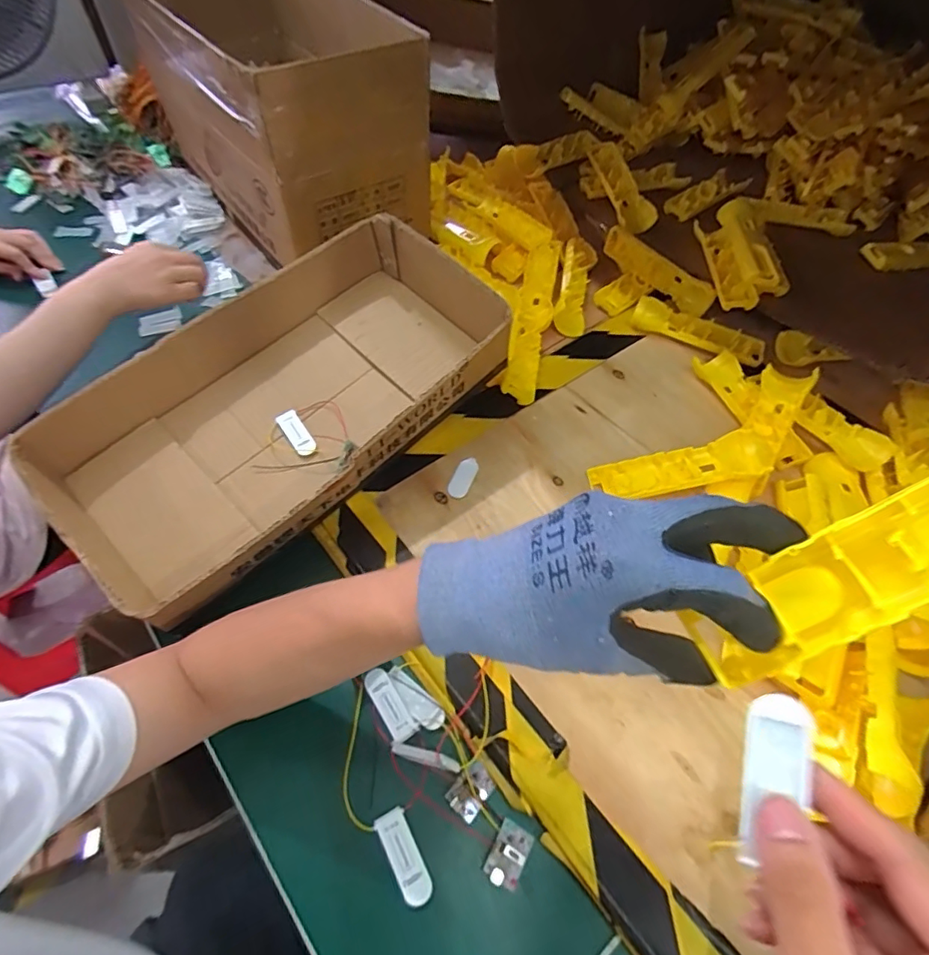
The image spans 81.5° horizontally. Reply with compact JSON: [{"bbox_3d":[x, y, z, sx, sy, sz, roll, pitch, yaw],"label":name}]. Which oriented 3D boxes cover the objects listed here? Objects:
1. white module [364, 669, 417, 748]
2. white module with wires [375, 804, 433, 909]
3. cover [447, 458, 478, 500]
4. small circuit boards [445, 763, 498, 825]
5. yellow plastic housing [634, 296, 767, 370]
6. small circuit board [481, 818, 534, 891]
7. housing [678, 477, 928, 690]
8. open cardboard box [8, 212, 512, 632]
[{"bbox_3d":[-0.059,0.178,0.422,0.020,0.004,0.056,-30,64,-18],"label":"white module"},{"bbox_3d":[-0.042,0.263,0.373,0.022,0.006,0.057,-24,63,-15],"label":"white module with wires"},{"bbox_3d":[-0.001,0.002,0.546,0.020,0.007,0.046,22,61,11],"label":"cover"},{"bbox_3d":[0.006,0.229,0.394,0.026,0.004,0.034,40,66,20],"label":"small circuit boards"},{"bbox_3d":[0.294,-0.183,0.680,0.164,0.022,0.049,28,58,16],"label":"yellow plastic housing"},{"bbox_3d":[0.031,0.262,0.374,0.025,0.005,0.037,28,62,14],"label":"small circuit board"},{"bbox_3d":[0.168,0.037,0.217,0.018,0.159,0.047,11,45,-49],"label":"housing"},{"bbox_3d":[-0.166,-0.071,0.528,0.224,0.116,0.404,41,66,20],"label":"open cardboard box"}]

